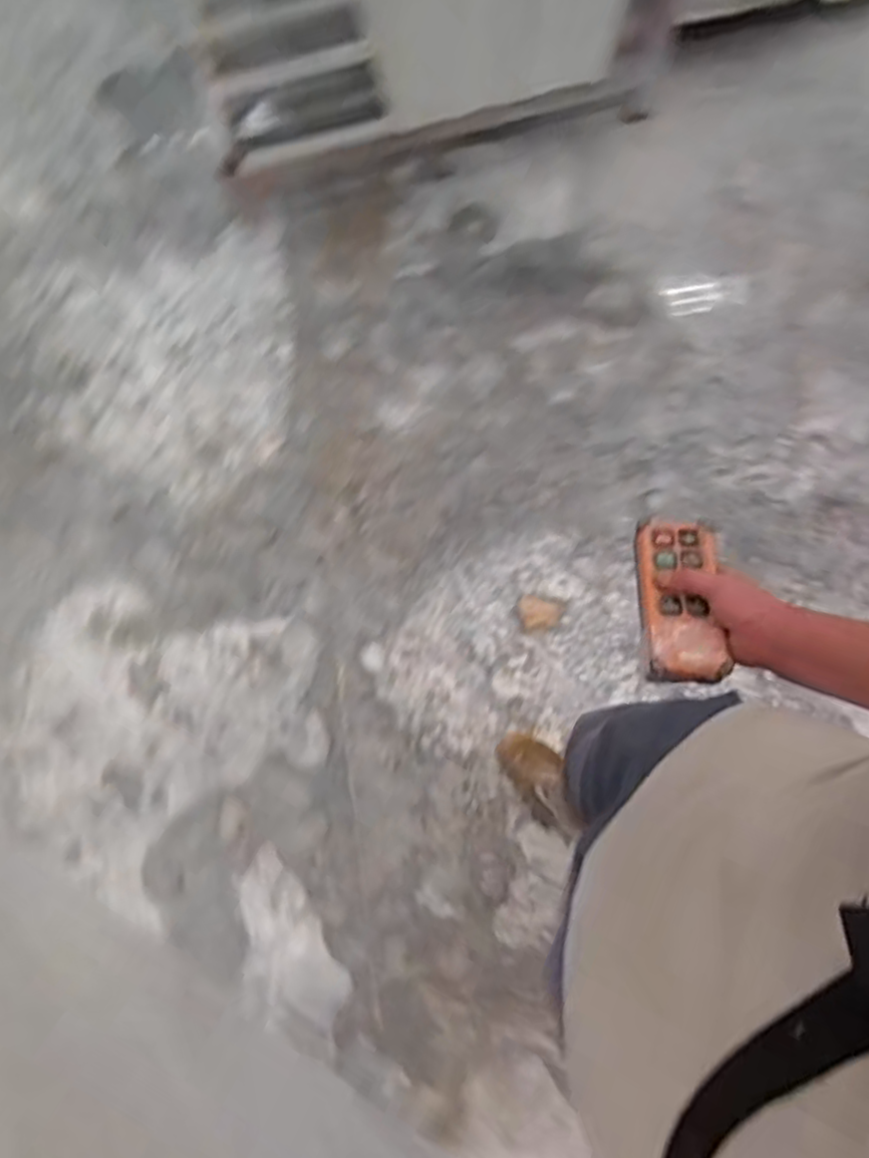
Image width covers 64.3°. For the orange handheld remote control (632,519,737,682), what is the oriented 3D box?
[{"bbox_3d":[0.221,0.013,0.631,0.068,0.031,0.156,2,61,2],"label":"orange handheld remote control"}]

